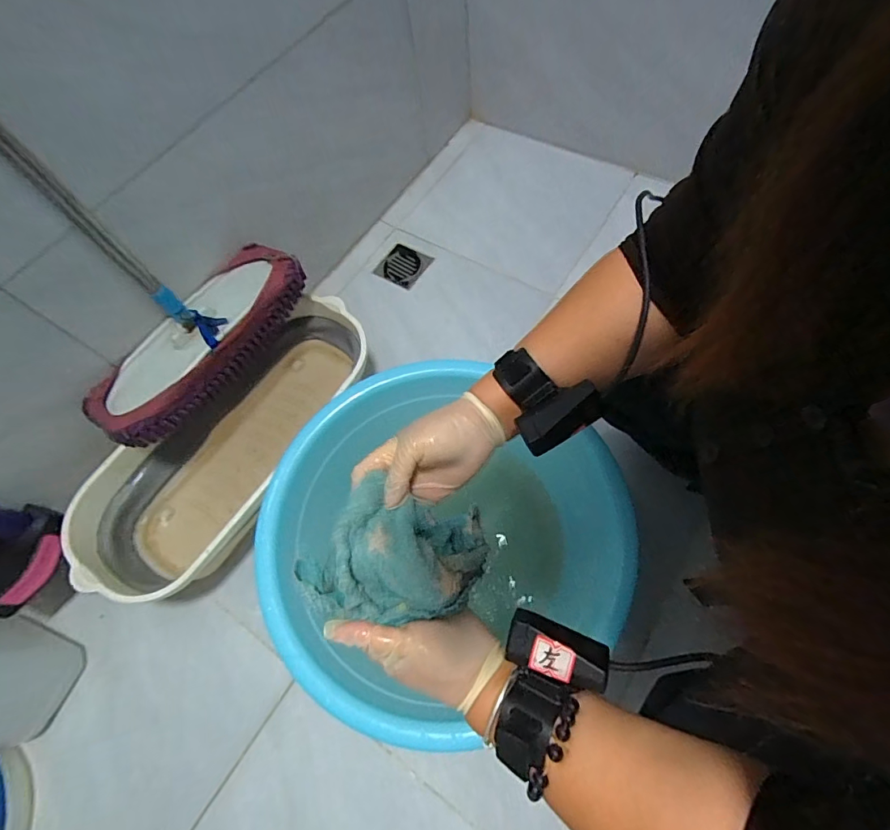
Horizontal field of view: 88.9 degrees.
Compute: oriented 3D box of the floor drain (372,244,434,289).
[{"bbox_3d":[-0.091,-0.323,0.983,0.098,0.008,0.092,29,79,13],"label":"floor drain"}]

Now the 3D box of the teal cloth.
[{"bbox_3d":[-0.033,0.112,0.371,0.116,0.056,0.118,30,70,14],"label":"teal cloth"}]

